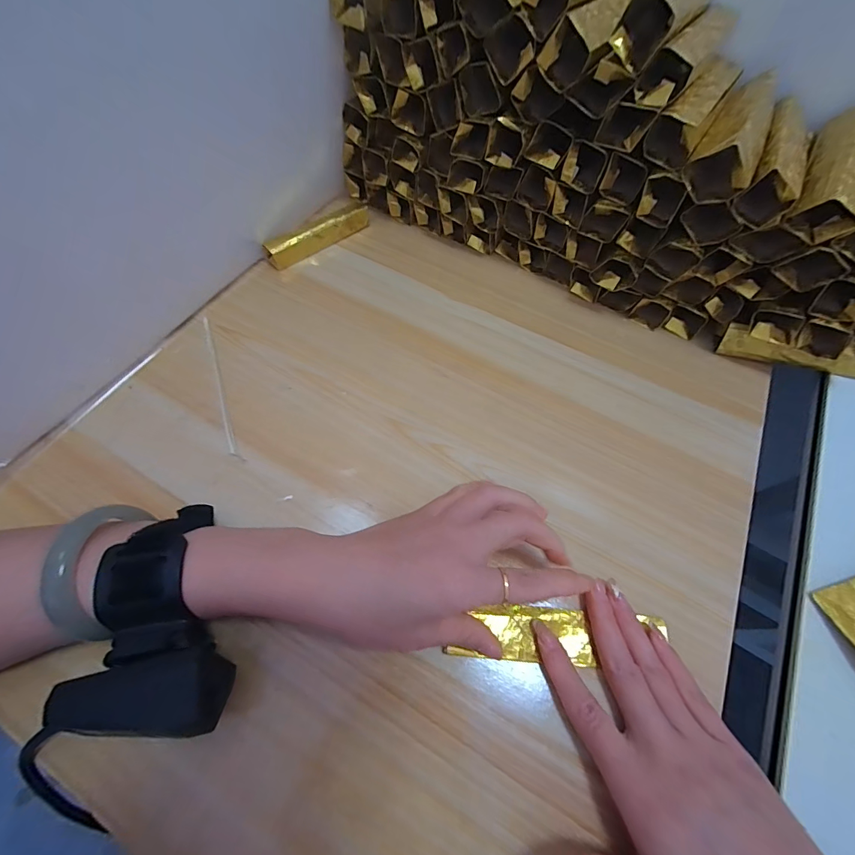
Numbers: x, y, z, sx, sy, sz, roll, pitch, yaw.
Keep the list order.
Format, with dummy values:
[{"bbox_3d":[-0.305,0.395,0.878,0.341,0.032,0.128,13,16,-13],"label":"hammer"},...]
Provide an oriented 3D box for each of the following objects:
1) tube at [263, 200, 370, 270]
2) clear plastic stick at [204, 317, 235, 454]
[{"bbox_3d":[-0.105,-0.191,0.376,0.115,0.024,0.019,-40,71,-21],"label":"tube"},{"bbox_3d":[-0.162,-0.036,0.294,0.004,0.007,0.132,-19,65,-13],"label":"clear plastic stick"}]

